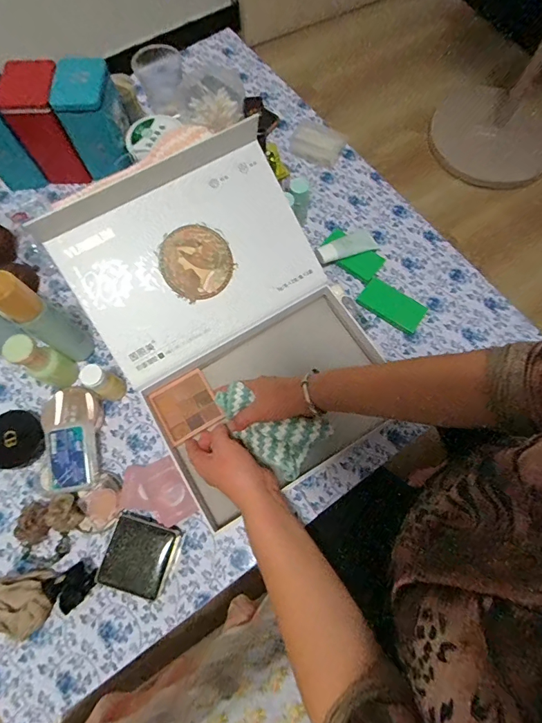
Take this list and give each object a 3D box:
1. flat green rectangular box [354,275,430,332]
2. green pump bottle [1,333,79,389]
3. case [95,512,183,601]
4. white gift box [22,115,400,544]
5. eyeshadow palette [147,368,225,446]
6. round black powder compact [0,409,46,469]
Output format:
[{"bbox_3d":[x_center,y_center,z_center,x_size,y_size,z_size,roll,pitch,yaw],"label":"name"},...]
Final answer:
[{"bbox_3d":[0.173,-0.081,0.569,0.090,0.008,0.051,34,74,11],"label":"flat green rectangular box"},{"bbox_3d":[-0.271,0.002,0.482,0.038,0.094,0.039,0,71,0],"label":"green pump bottle"},{"bbox_3d":[-0.148,0.220,0.456,0.071,0.025,0.073,15,72,6],"label":"case"},{"bbox_3d":[-0.049,-0.052,0.491,0.288,0.158,0.401,-32,74,-10],"label":"white gift box"},{"bbox_3d":[-0.107,0.057,0.509,0.075,0.008,0.073,-31,73,-10],"label":"eyeshadow palette"},{"bbox_3d":[-0.322,0.099,0.502,0.069,0.019,0.067,39,76,13],"label":"round black powder compact"}]

